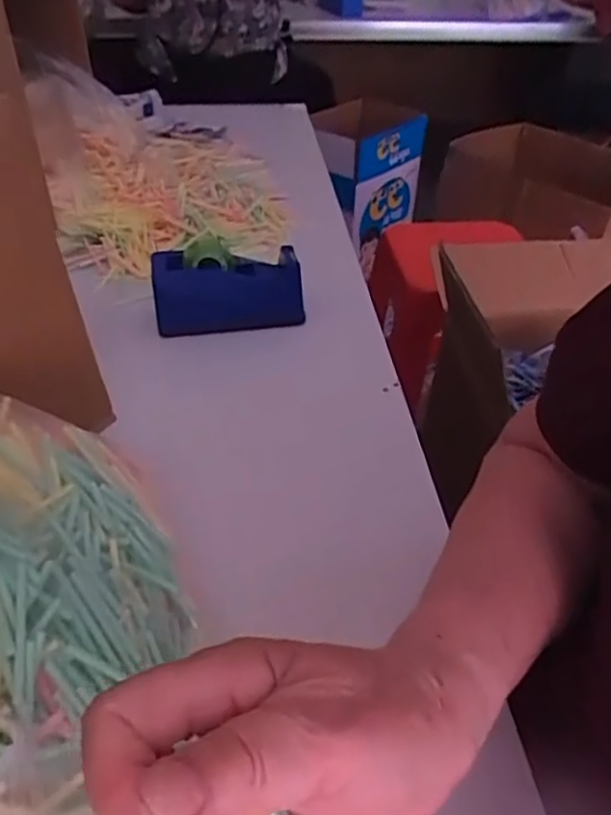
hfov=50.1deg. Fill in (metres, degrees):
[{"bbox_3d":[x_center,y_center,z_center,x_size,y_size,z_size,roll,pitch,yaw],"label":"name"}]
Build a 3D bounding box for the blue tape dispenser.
[{"bbox_3d":[-0.077,-0.120,0.655,0.147,0.078,0.056,-9,41,-13],"label":"blue tape dispenser"}]

